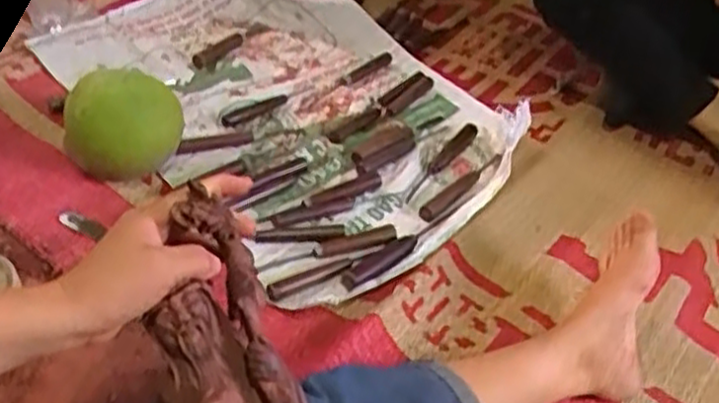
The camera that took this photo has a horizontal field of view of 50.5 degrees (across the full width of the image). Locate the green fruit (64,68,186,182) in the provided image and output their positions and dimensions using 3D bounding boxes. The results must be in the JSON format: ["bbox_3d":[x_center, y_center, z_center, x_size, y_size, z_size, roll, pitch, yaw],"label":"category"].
[{"bbox_3d":[-0.277,-0.086,0.895,0.136,0.112,0.115,-3,44,-16],"label":"green fruit"}]

